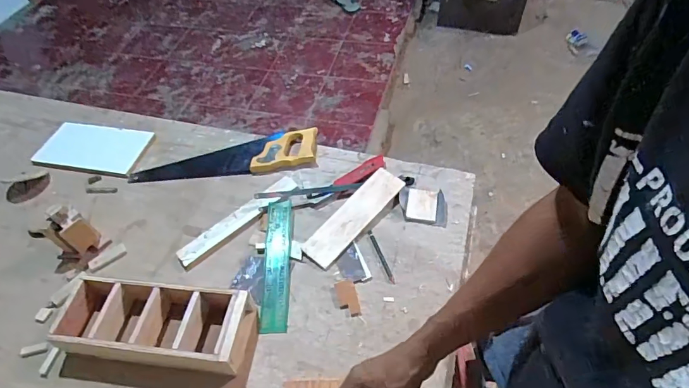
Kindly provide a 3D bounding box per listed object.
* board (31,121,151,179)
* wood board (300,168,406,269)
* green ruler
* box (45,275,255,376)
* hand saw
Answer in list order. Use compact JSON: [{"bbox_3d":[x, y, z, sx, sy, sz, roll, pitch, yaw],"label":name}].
[{"bbox_3d":[-0.576,-0.109,0.967,0.224,0.017,0.141,6,51,12],"label":"board"},{"bbox_3d":[0.020,0.039,0.792,0.060,0.012,0.232,42,70,9],"label":"wood board"},{"bbox_3d":[-0.121,0.120,0.753,0.047,0.008,0.256,-8,53,5],"label":"green ruler"},{"bbox_3d":[-0.299,0.200,0.664,0.300,0.064,0.111,1,50,8],"label":"box"},{"bbox_3d":[-0.266,-0.083,0.924,0.405,0.032,0.107,-5,50,2],"label":"hand saw"}]

